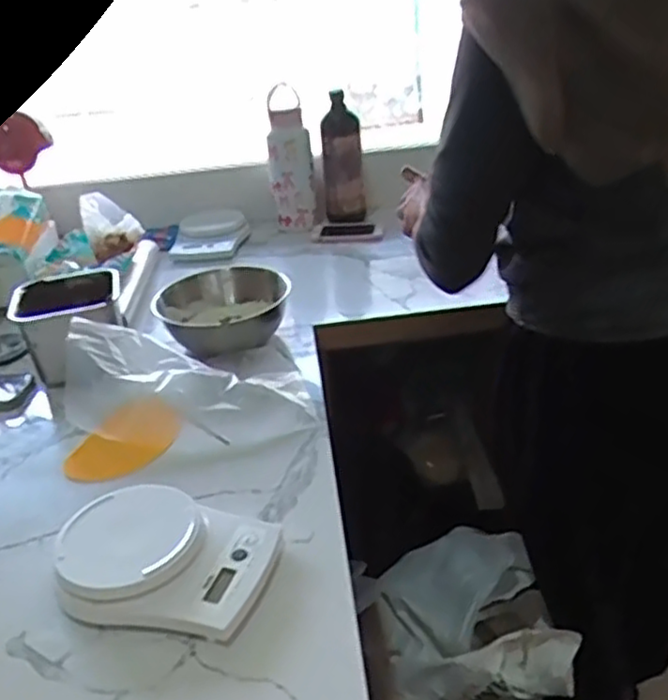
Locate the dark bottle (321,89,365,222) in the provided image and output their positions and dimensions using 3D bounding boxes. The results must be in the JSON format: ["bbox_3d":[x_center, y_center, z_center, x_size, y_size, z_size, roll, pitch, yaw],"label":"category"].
[{"bbox_3d":[0.015,-0.365,1.347,0.077,0.230,0.069,-5,29,2],"label":"dark bottle"}]

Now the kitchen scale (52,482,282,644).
[{"bbox_3d":[-0.146,0.178,0.606,0.179,0.042,0.123,2,31,14],"label":"kitchen scale"}]

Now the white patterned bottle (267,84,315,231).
[{"bbox_3d":[-0.082,-0.352,1.332,0.082,0.228,0.096,-7,29,-2],"label":"white patterned bottle"}]

